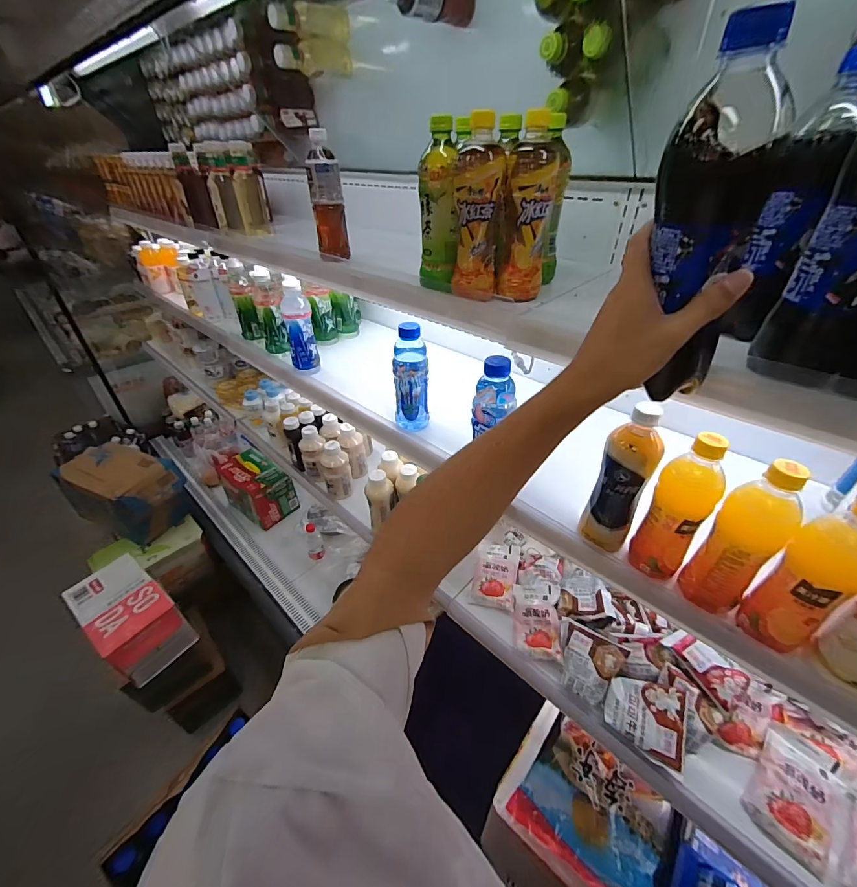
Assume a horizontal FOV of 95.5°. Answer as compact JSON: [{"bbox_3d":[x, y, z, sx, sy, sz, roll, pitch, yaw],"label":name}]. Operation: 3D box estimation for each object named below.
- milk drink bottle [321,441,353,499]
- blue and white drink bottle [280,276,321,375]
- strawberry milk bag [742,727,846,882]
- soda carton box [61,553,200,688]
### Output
[{"bbox_3d":[-0.238,0.071,1.009,0.072,0.147,0.063,-12,38,-15],"label":"milk drink bottle"},{"bbox_3d":[-0.310,-0.276,0.944,0.068,0.226,0.058,-15,39,-18],"label":"blue and white drink bottle"},{"bbox_3d":[0.504,0.493,0.540,0.125,0.042,0.089,-30,46,-34],"label":"strawberry milk bag"},{"bbox_3d":[-0.886,0.535,1.176,0.302,0.235,0.186,24,43,29],"label":"soda carton box"}]

